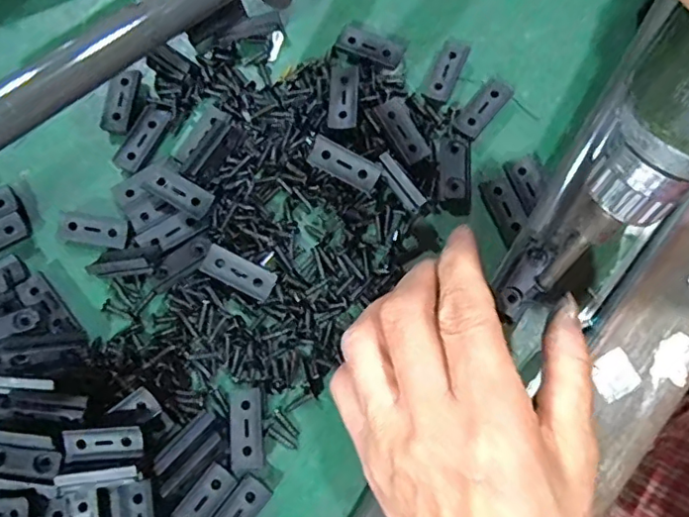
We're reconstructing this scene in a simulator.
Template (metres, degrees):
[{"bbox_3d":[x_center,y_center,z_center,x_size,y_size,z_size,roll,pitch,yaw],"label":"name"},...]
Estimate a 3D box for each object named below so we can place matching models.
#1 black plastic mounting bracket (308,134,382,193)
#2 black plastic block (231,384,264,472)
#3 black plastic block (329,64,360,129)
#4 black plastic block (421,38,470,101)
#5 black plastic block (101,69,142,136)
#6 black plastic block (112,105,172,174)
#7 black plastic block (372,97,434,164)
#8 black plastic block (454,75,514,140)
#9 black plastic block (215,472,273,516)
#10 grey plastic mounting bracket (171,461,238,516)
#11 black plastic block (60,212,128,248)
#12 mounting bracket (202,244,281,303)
[{"bbox_3d":[0.000,-0.045,0.272,0.035,0.004,0.015,30,104,3],"label":"black plastic mounting bracket"},{"bbox_3d":[-0.044,0.078,0.260,0.015,0.004,0.036,-2,78,-1],"label":"black plastic block"},{"bbox_3d":[0.000,-0.081,0.284,0.014,0.004,0.035,1,75,14],"label":"black plastic block"},{"bbox_3d":[0.053,-0.098,0.302,0.015,0.009,0.034,25,79,4],"label":"black plastic block"},{"bbox_3d":[-0.117,-0.083,0.298,0.014,0.004,0.034,11,78,1],"label":"black plastic block"},{"bbox_3d":[-0.104,-0.062,0.293,0.017,0.004,0.039,27,79,4],"label":"black plastic block"},{"bbox_3d":[0.029,-0.064,0.284,0.016,0.004,0.035,-24,77,-5],"label":"black plastic block"},{"bbox_3d":[0.072,-0.078,0.297,0.015,0.006,0.037,39,80,7],"label":"black plastic block"},{"bbox_3d":[-0.048,0.114,0.253,0.015,0.007,0.034,38,80,6],"label":"black plastic block"},{"bbox_3d":[-0.063,0.107,0.250,0.014,0.004,0.033,38,80,6],"label":"grey plastic mounting bracket"},{"bbox_3d":[-0.123,-0.014,0.280,0.033,0.004,0.014,10,78,1],"label":"black plastic block"},{"bbox_3d":[-0.050,0.007,0.269,0.035,0.004,0.015,29,76,2],"label":"mounting bracket"}]

